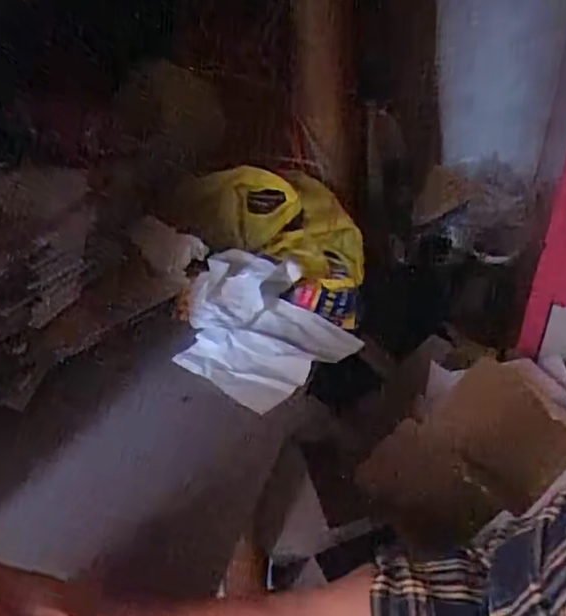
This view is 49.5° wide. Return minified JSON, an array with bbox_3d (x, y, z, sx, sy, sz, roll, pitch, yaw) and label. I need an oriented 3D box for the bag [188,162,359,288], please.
[{"bbox_3d":[0.001,-0.107,0.804,0.228,0.116,0.134,33,30,-10],"label":"bag"}]

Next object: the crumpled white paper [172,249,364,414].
[{"bbox_3d":[-0.037,0.010,0.679,0.220,0.046,0.188,27,39,37],"label":"crumpled white paper"}]

